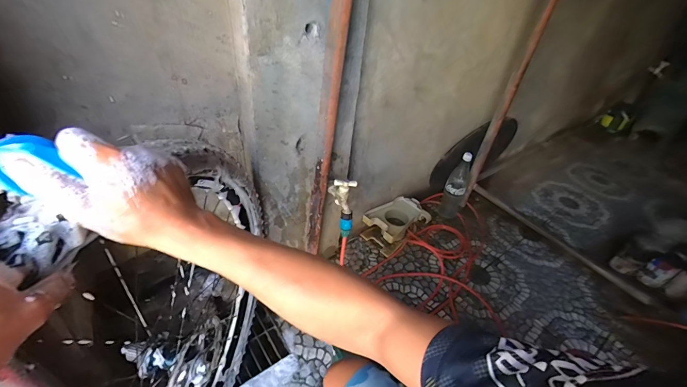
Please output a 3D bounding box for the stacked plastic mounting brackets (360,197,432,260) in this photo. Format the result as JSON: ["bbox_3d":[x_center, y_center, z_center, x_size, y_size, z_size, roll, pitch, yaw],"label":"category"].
[{"bbox_3d":[0.213,0.124,1.301,0.244,0.115,0.170,-23,48,-32],"label":"stacked plastic mounting brackets"}]

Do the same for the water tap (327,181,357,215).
[{"bbox_3d":[-0.006,-0.002,0.842,0.074,0.079,0.072,8,39,0],"label":"water tap"}]

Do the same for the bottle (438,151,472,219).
[{"bbox_3d":[0.491,-0.034,1.355,0.092,0.310,0.108,24,42,19],"label":"bottle"}]

